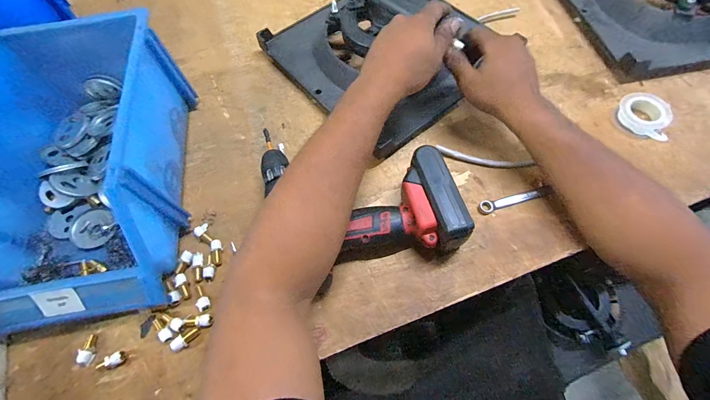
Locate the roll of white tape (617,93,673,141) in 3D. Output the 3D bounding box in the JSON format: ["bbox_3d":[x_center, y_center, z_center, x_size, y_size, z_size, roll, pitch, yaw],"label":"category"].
[{"bbox_3d":[0.392,-0.118,0.430,0.063,0.019,0.066,-1,64,2],"label":"roll of white tape"}]

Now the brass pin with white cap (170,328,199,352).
[{"bbox_3d":[-0.178,0.147,0.334,0.028,0.012,0.012,-30,65,-31],"label":"brass pin with white cap"}]

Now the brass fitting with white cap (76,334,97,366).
[{"bbox_3d":[-0.279,0.156,0.331,0.010,0.013,0.030,-3,64,1],"label":"brass fitting with white cap"}]

